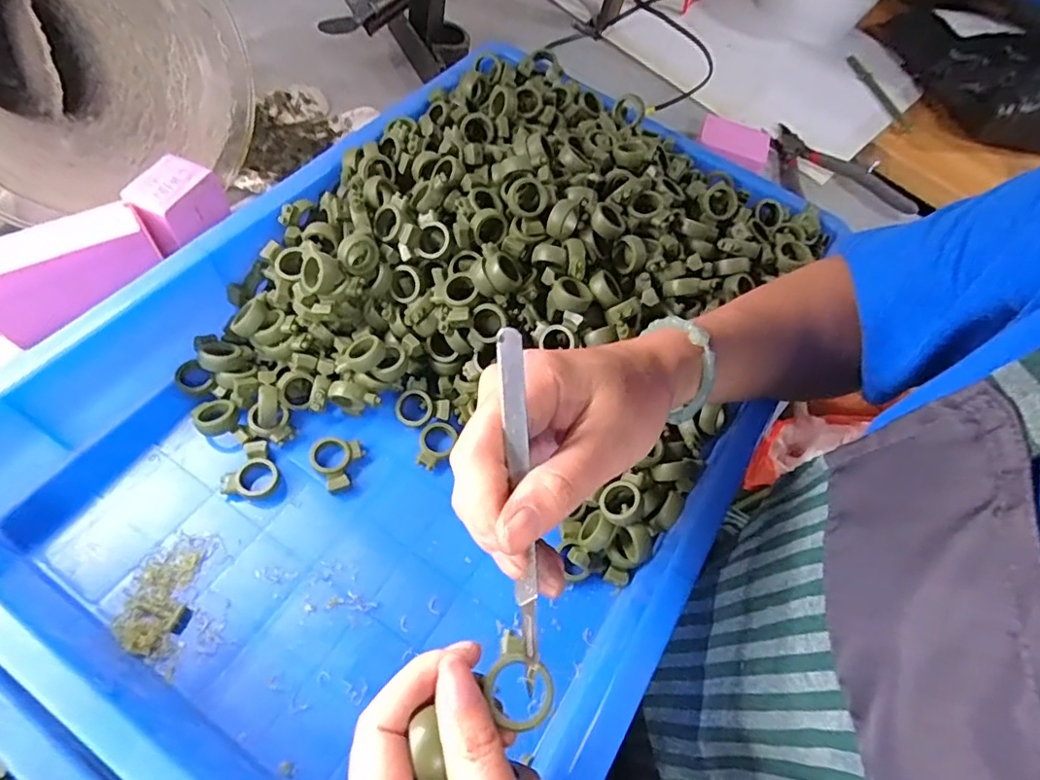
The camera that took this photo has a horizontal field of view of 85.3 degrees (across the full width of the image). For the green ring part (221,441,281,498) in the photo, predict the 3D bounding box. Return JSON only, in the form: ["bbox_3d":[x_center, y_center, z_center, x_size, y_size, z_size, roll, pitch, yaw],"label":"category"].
[{"bbox_3d":[-0.172,0.051,0.367,0.031,0.006,0.038,17,64,-17],"label":"green ring part"}]

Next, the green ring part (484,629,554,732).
[{"bbox_3d":[0.001,0.113,0.218,0.026,0.004,0.031,20,56,9],"label":"green ring part"}]

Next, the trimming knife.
[{"bbox_3d":[0.001,0.046,0.211,0.008,0.005,0.136,-5,95,-8],"label":"trimming knife"}]

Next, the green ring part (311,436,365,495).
[{"bbox_3d":[-0.124,0.048,0.378,0.030,0.013,0.039,17,59,-1],"label":"green ring part"}]

